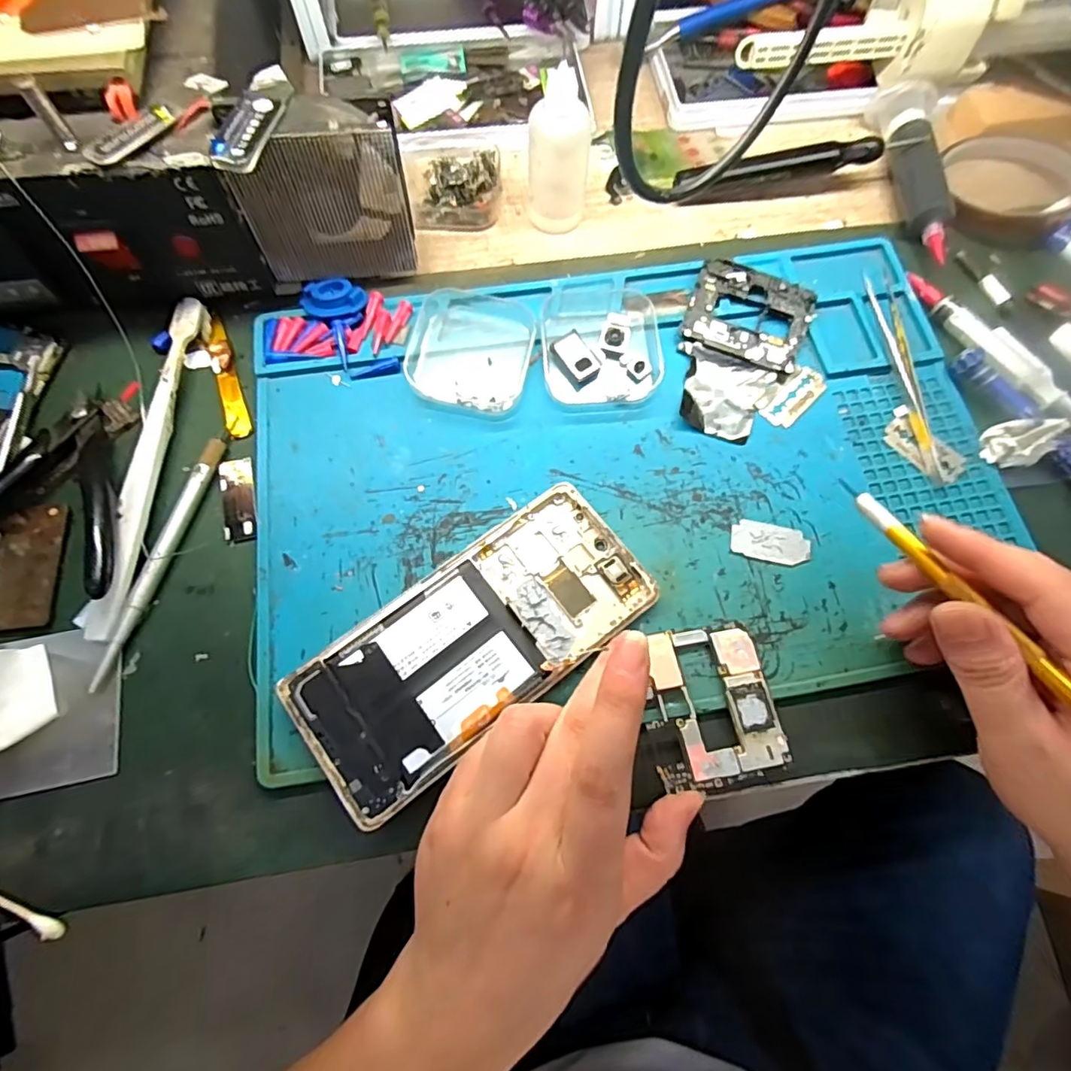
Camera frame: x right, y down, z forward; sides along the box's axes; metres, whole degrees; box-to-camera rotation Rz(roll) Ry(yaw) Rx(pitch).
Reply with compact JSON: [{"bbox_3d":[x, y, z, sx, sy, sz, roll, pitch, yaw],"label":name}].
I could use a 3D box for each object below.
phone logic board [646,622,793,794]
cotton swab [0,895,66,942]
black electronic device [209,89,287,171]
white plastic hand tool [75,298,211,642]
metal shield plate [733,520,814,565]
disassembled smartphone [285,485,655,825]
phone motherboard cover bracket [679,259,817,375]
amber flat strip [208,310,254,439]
[{"bbox_3d":[0.078,0.074,0.249,0.056,0.008,0.066,-8,72,-4],"label":"phone logic board"},{"bbox_3d":[-0.219,0.141,0.221,0.069,0.008,0.007,25,73,7],"label":"cotton swab"},{"bbox_3d":[-0.124,-0.173,0.242,0.020,0.007,0.044,12,72,3],"label":"black electronic device"},{"bbox_3d":[-0.194,-0.040,0.281,0.024,0.012,0.179,4,72,0],"label":"white plastic hand tool"},{"bbox_3d":[0.117,0.003,0.278,0.039,0.004,0.019,10,72,3],"label":"metal shield plate"},{"bbox_3d":[-0.026,0.047,0.256,0.162,0.013,0.073,-36,76,-12],"label":"disassembled smartphone"},{"bbox_3d":[0.121,-0.125,0.319,0.066,0.007,0.059,22,73,6],"label":"phone motherboard cover bracket"},{"bbox_3d":[-0.168,-0.088,0.306,0.012,0.006,0.079,-20,73,-7],"label":"amber flat strip"}]

